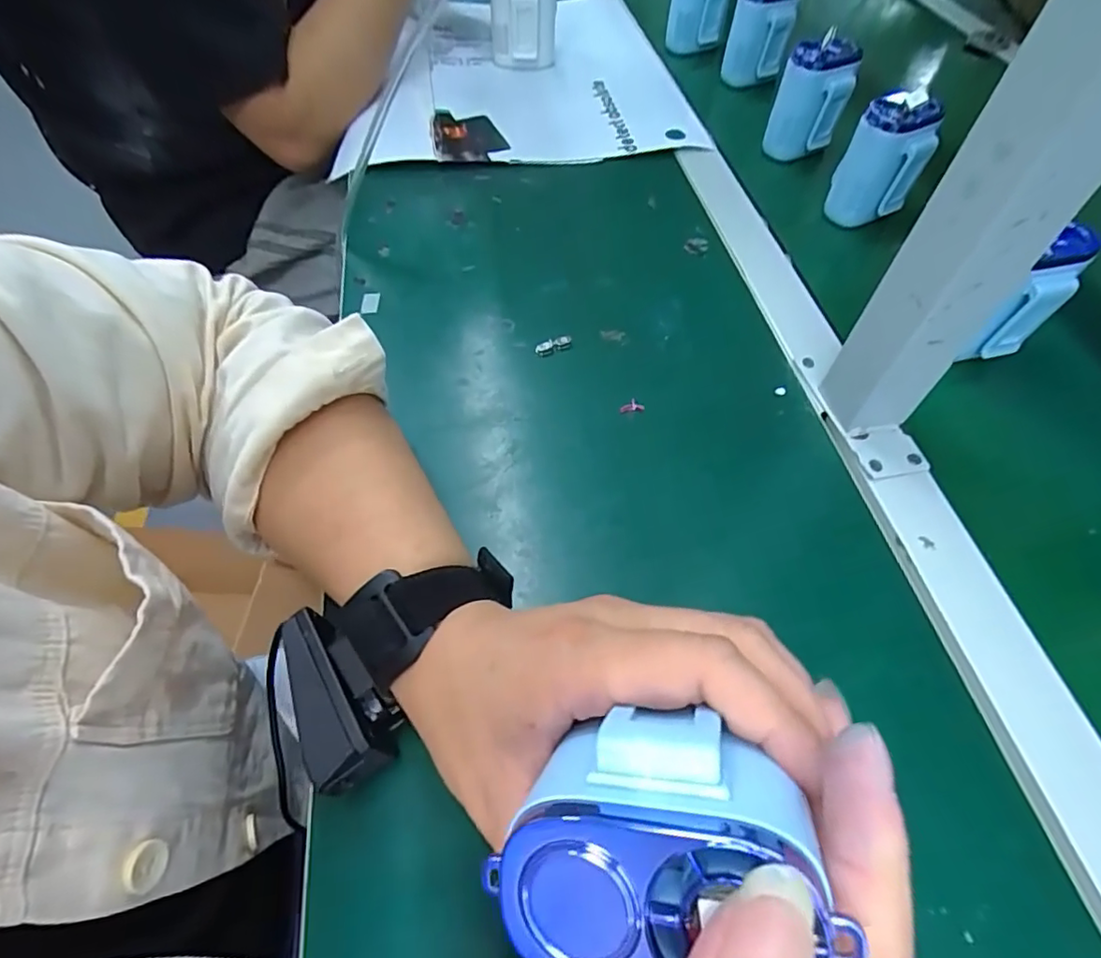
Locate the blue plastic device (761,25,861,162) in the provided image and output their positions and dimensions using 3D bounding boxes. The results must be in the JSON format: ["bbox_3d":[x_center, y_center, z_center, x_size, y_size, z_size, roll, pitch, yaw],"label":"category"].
[{"bbox_3d":[0.225,-0.326,0.496,0.057,0.086,0.037,22,59,13],"label":"blue plastic device"}]

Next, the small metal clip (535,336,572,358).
[{"bbox_3d":[0.002,-0.089,0.383,0.025,0.007,0.008,-23,60,-16],"label":"small metal clip"}]

